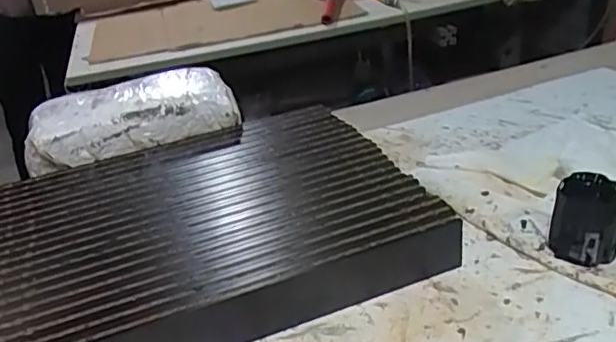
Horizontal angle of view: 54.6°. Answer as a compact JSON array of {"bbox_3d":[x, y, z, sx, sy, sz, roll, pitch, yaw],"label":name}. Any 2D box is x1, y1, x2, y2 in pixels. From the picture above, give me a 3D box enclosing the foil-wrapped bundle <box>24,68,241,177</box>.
[{"bbox_3d":[-0.220,-0.071,0.741,0.248,0.053,0.125,-15,30,-13],"label":"foil-wrapped bundle"}]

